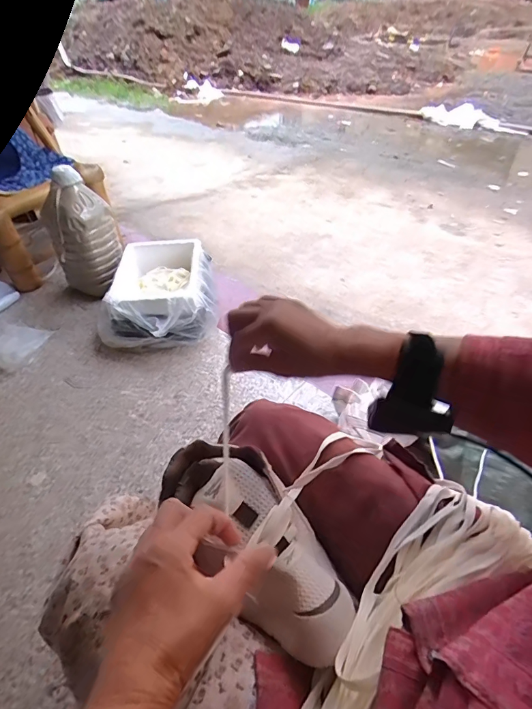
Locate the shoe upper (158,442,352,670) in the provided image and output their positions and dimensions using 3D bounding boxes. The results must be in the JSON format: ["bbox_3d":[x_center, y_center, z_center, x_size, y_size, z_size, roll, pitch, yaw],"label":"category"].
[{"bbox_3d":[-0.011,0.163,0.355,0.103,0.054,0.206,-30,60,-25],"label":"shoe upper"}]

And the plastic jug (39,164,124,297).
[{"bbox_3d":[-0.591,-0.388,1.274,0.175,0.371,0.165,20,49,22],"label":"plastic jug"}]

